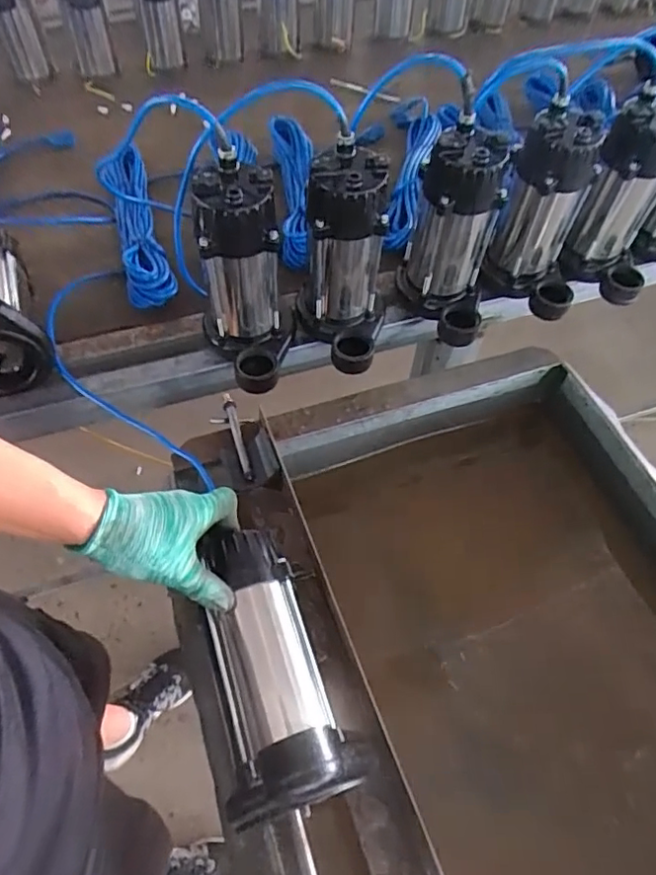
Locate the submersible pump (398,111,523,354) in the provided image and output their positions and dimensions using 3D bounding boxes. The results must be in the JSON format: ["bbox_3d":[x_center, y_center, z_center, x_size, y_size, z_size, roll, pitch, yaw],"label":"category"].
[{"bbox_3d":[0.161,-0.244,0.732,0.106,0.236,0.133,5,56,1],"label":"submersible pump"}]

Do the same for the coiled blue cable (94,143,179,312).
[{"bbox_3d":[-0.299,-0.336,0.871,0.070,0.069,0.350,-15,58,-12],"label":"coiled blue cable"}]

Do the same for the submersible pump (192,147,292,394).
[{"bbox_3d":[-0.103,-0.183,0.681,0.100,0.236,0.155,-11,57,-10],"label":"submersible pump"}]

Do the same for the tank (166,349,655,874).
[{"bbox_3d":[0.190,0.291,0.634,0.602,0.237,0.769,-14,58,-12],"label":"tank"}]

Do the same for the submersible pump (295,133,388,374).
[{"bbox_3d":[0.020,-0.216,0.707,0.115,0.239,0.165,3,56,-1],"label":"submersible pump"}]

